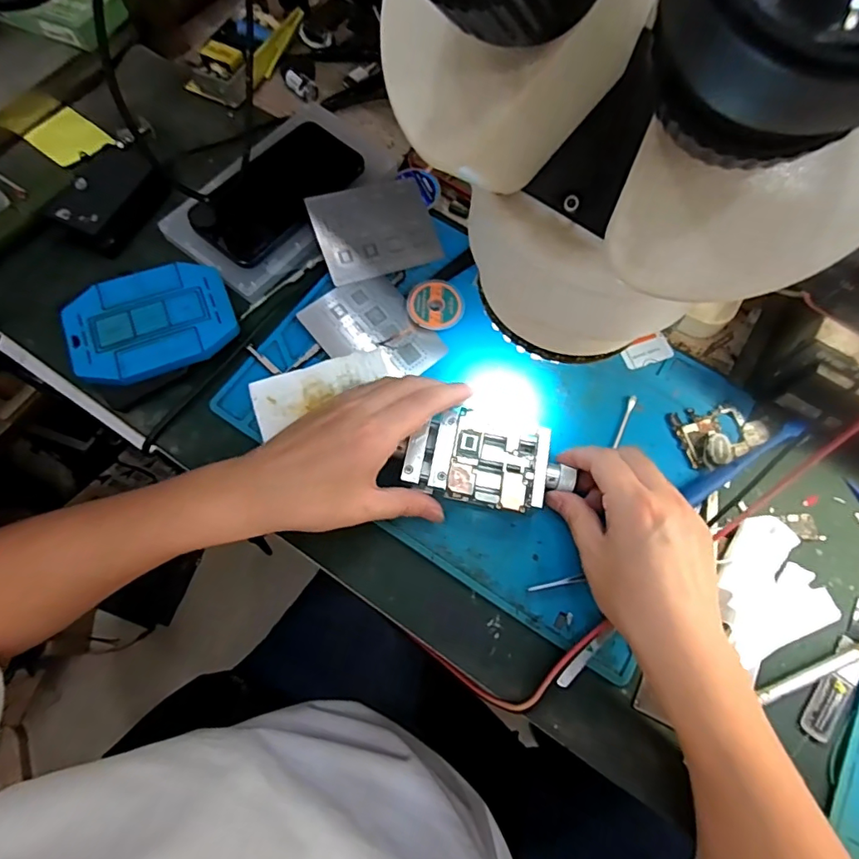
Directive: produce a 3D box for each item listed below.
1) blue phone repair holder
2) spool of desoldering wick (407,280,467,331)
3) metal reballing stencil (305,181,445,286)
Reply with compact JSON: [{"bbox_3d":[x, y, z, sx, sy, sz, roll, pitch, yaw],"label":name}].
[{"bbox_3d":[-0.212,-0.081,0.393,0.116,0.022,0.088,-25,73,-10],"label":"blue phone repair holder"},{"bbox_3d":[0.006,-0.101,0.416,0.044,0.011,0.042,0,71,-1],"label":"spool of desoldering wick"},{"bbox_3d":[-0.045,-0.168,0.431,0.098,0.004,0.075,-19,87,-12],"label":"metal reballing stencil"}]

